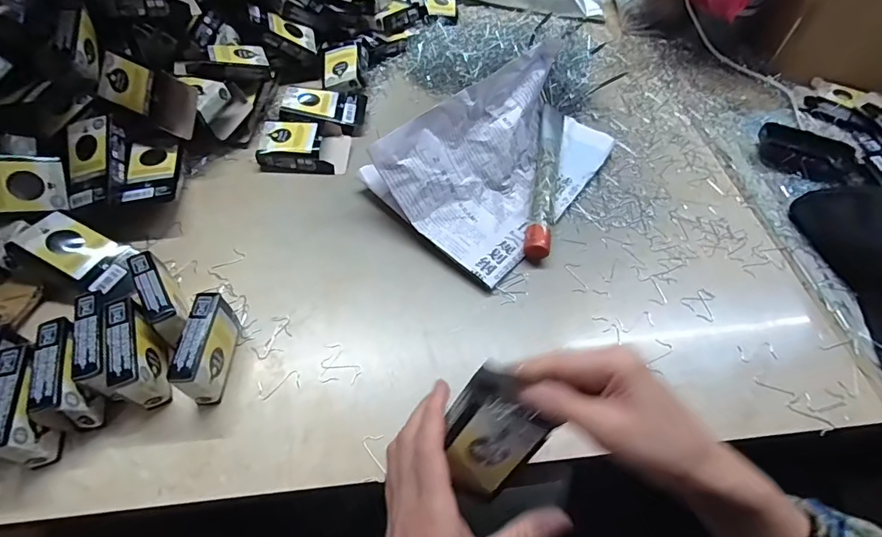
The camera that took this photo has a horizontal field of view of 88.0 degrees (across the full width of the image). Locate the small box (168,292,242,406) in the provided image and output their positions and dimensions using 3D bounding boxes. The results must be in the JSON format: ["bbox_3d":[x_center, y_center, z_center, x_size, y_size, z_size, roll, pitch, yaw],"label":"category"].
[{"bbox_3d":[-0.185,0.064,0.365,0.023,0.054,0.076,3,56,-2],"label":"small box"}]

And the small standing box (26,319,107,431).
[{"bbox_3d":[-0.282,0.080,0.345,0.026,0.050,0.072,-15,59,-14],"label":"small standing box"}]

